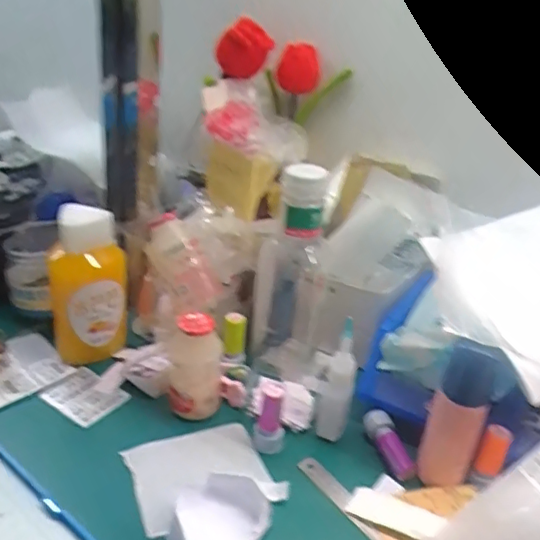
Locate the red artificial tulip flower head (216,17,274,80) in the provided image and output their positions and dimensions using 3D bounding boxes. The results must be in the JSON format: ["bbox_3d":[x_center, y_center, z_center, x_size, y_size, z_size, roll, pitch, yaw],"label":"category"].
[{"bbox_3d":[-0.027,-0.234,0.615,0.043,0.055,0.041,20,31,23],"label":"red artificial tulip flower head"}]

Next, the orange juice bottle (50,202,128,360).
[{"bbox_3d":[-0.176,0.010,0.558,0.070,0.153,0.064,-4,30,-18],"label":"orange juice bottle"}]

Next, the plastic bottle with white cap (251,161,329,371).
[{"bbox_3d":[0.017,0.008,0.552,0.054,0.218,0.055,5,28,-2],"label":"plastic bottle with white cap"}]

